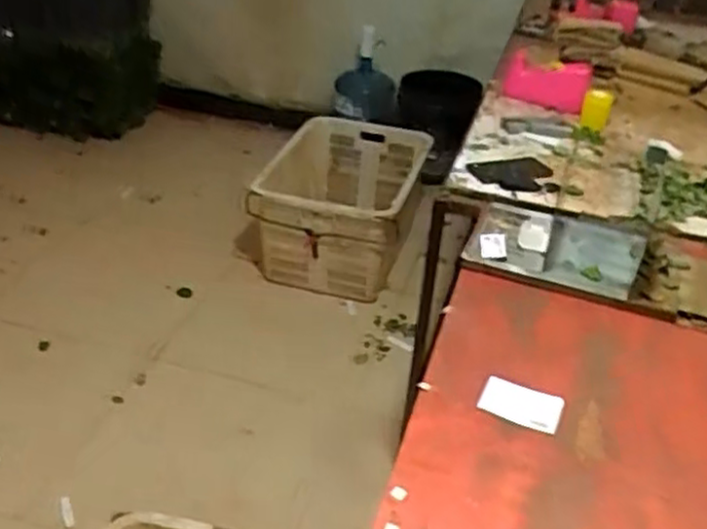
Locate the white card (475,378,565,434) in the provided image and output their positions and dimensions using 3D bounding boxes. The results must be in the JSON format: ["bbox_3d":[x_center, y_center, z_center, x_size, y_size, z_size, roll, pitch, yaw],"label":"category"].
[{"bbox_3d":[0.211,0.177,0.948,0.101,0.014,0.062,13,35,13],"label":"white card"}]

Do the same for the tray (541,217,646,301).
[{"bbox_3d":[0.392,-0.020,1.230,0.143,0.025,0.221,15,35,16],"label":"tray"}]

